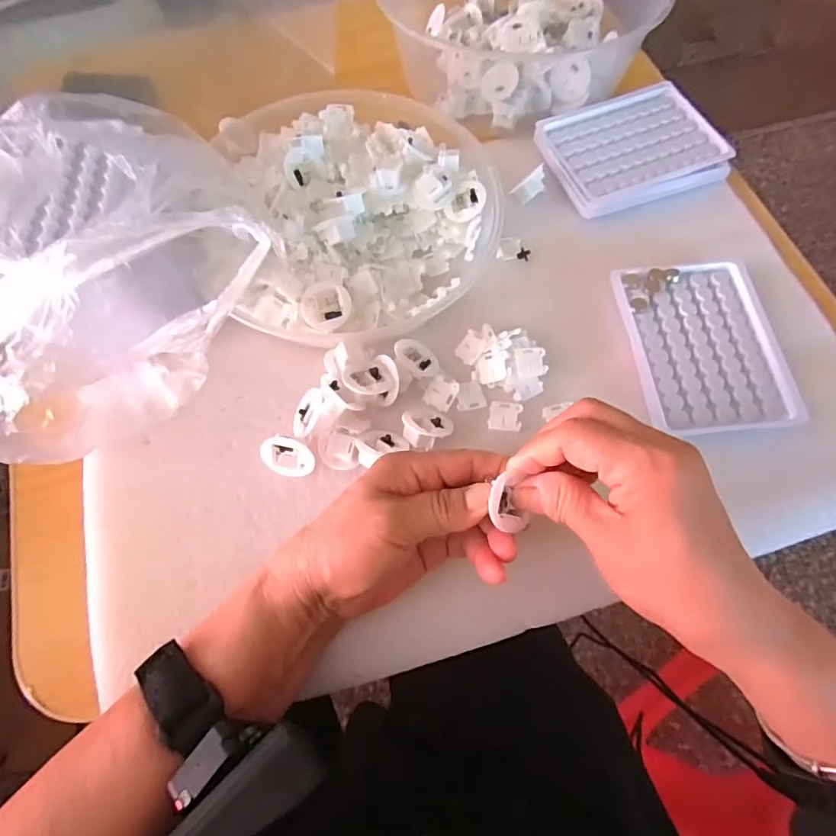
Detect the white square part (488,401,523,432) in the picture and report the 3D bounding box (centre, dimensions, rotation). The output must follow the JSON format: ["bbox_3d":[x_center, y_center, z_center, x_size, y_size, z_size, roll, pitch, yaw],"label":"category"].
[{"bbox_3d":[0.058,-0.001,0.341,0.021,0.004,0.019,7,68,4],"label":"white square part"}]

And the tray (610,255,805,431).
[{"bbox_3d":[0.194,-0.053,0.355,0.097,0.005,0.128,-5,68,-2],"label":"tray"}]

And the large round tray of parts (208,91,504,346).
[{"bbox_3d":[-0.043,-0.161,0.389,0.195,0.038,0.230,-11,68,-3],"label":"large round tray of parts"}]

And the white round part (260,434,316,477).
[{"bbox_3d":[-0.081,0.024,0.324,0.025,0.011,0.034,-41,115,12],"label":"white round part"}]

